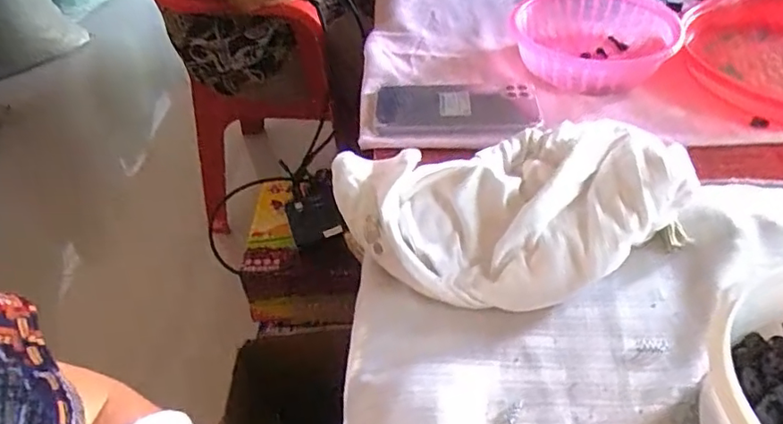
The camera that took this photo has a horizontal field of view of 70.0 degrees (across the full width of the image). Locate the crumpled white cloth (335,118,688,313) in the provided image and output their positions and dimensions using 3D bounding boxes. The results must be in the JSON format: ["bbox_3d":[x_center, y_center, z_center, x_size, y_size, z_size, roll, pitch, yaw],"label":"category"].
[{"bbox_3d":[0.091,-0.005,0.429,0.253,0.064,0.151,-10,44,-6],"label":"crumpled white cloth"}]

